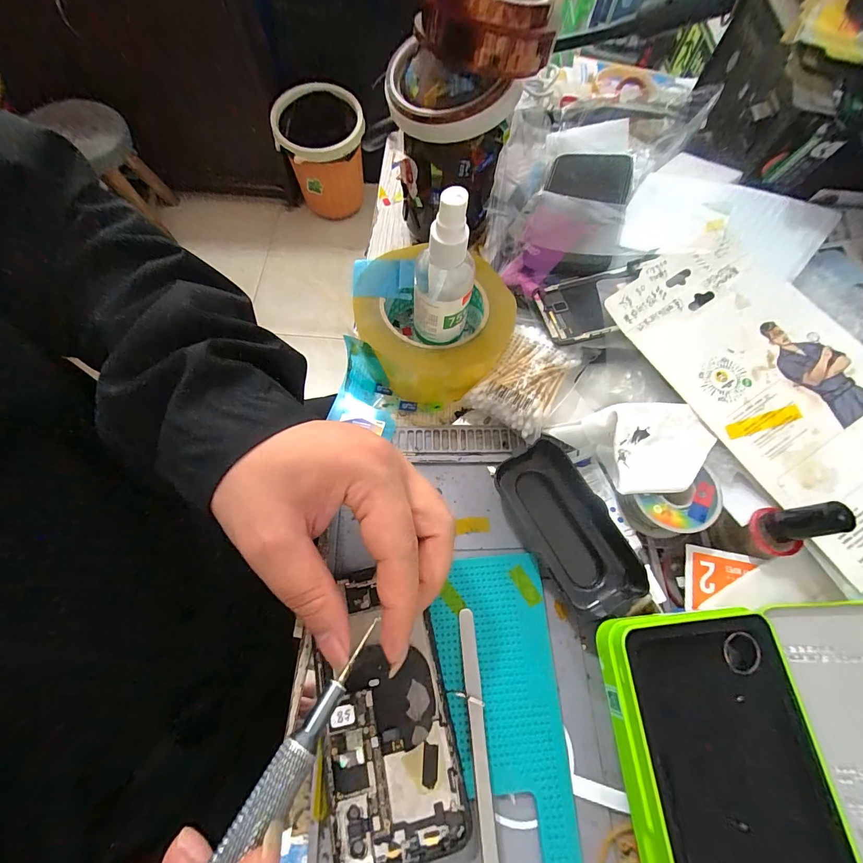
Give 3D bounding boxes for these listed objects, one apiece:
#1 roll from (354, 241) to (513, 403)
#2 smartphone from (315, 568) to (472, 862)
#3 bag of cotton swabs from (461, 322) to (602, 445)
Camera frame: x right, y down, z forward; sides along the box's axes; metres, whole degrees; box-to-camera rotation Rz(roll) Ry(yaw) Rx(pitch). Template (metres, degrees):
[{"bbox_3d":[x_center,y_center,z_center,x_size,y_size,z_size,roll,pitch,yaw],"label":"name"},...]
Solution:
[{"bbox_3d":[0.001,-0.085,0.306,0.116,0.051,0.111,1,67,-2],"label":"roll"},{"bbox_3d":[-0.027,0.154,0.217,0.069,0.006,0.138,-11,68,-7],"label":"smartphone"},{"bbox_3d":[0.076,-0.040,0.295,0.061,0.028,0.081,34,70,11],"label":"bag of cotton swabs"}]

